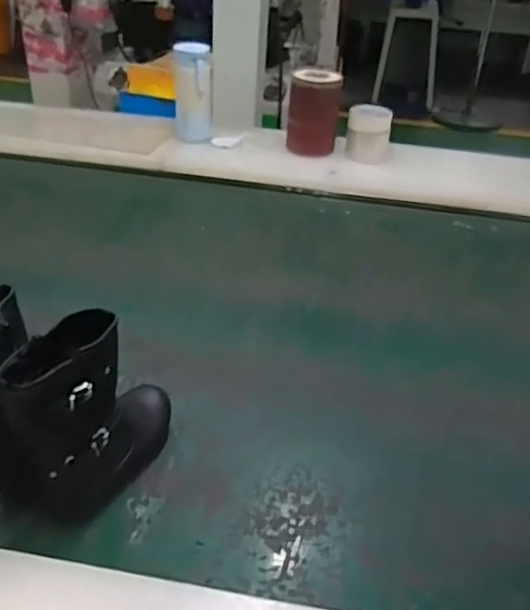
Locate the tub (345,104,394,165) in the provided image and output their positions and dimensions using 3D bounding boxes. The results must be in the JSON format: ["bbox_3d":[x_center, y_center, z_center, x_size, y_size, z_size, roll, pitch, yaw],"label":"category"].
[{"bbox_3d":[0.209,-0.344,1.256,0.087,0.098,0.076,9,33,9],"label":"tub"}]

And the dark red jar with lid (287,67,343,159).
[{"bbox_3d":[0.097,-0.372,1.219,0.100,0.155,0.099,6,33,4],"label":"dark red jar with lid"}]

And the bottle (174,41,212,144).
[{"bbox_3d":[-0.144,-0.424,1.246,0.075,0.180,0.067,-14,37,-25],"label":"bottle"}]

